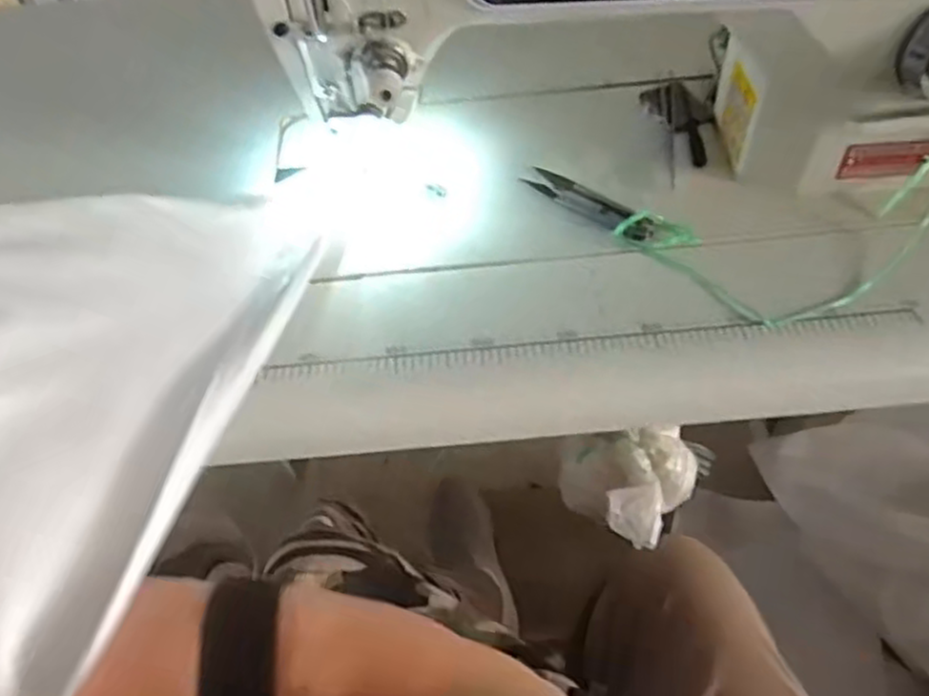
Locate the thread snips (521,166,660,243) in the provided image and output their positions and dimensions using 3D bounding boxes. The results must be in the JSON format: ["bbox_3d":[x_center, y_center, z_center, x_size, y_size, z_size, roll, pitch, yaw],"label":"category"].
[{"bbox_3d":[0.083,-0.098,0.502,0.100,0.010,0.026,35,61,28],"label":"thread snips"}]

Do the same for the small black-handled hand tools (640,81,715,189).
[{"bbox_3d":[0.156,-0.158,0.530,0.044,0.013,0.106,-6,51,0],"label":"small black-handled hand tools"}]

